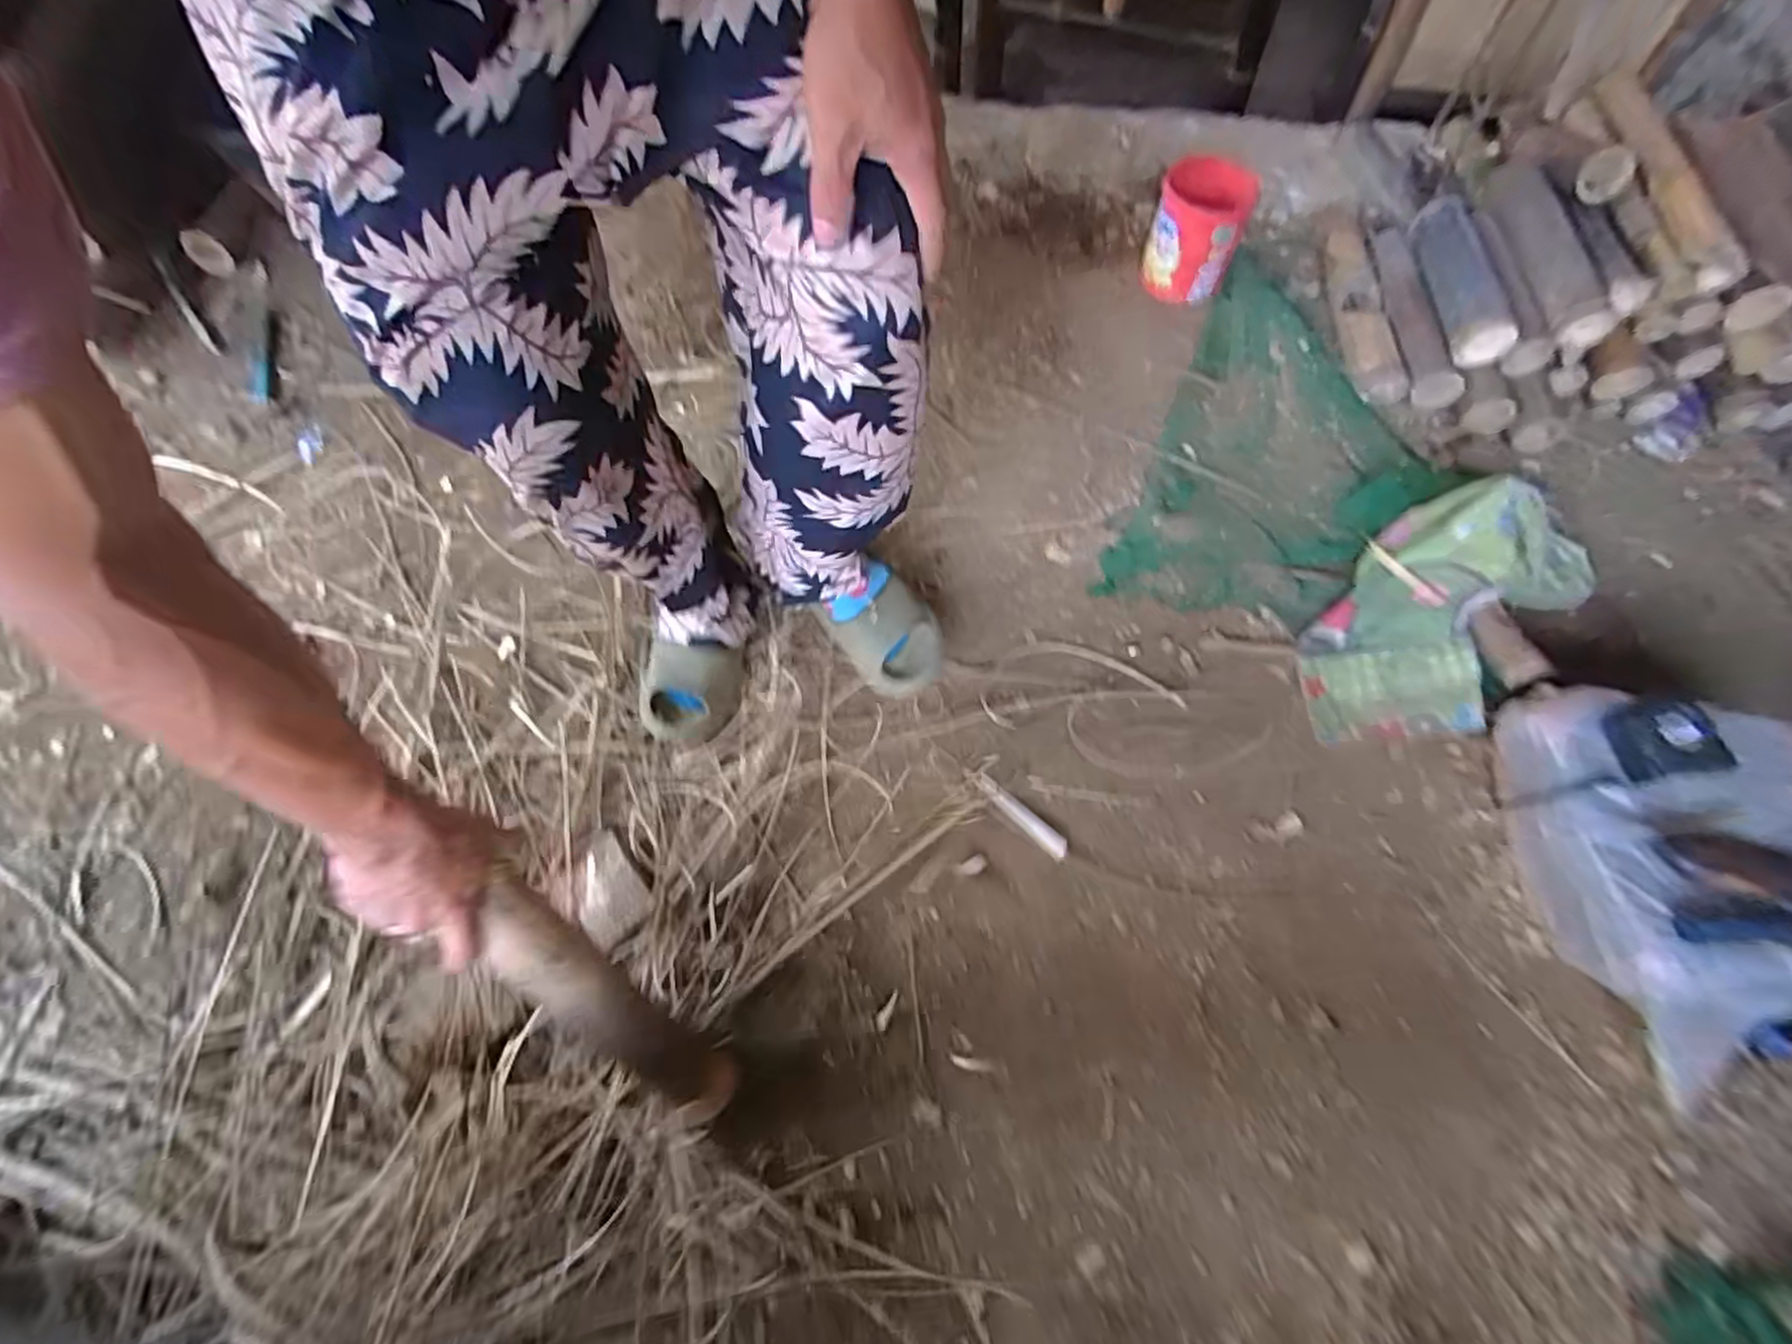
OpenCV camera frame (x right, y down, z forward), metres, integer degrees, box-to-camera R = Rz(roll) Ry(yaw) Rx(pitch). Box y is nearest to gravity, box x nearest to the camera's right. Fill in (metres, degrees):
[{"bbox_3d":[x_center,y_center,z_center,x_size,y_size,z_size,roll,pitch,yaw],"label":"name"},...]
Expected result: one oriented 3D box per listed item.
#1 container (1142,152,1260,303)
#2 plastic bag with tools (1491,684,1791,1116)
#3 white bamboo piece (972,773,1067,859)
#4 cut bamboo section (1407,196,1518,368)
[{"bbox_3d":[0.476,-0.701,1.202,0.139,0.156,0.169,21,65,11],"label":"container"},{"bbox_3d":[0.827,0.191,0.767,0.286,0.147,0.389,-7,63,-3],"label":"plastic bag with tools"},{"bbox_3d":[0.137,0.161,0.849,0.131,0.021,0.024,40,71,19],"label":"white bamboo piece"},{"bbox_3d":[0.830,-0.579,1.120,0.066,0.068,0.309,3,62,1],"label":"cut bamboo section"}]

